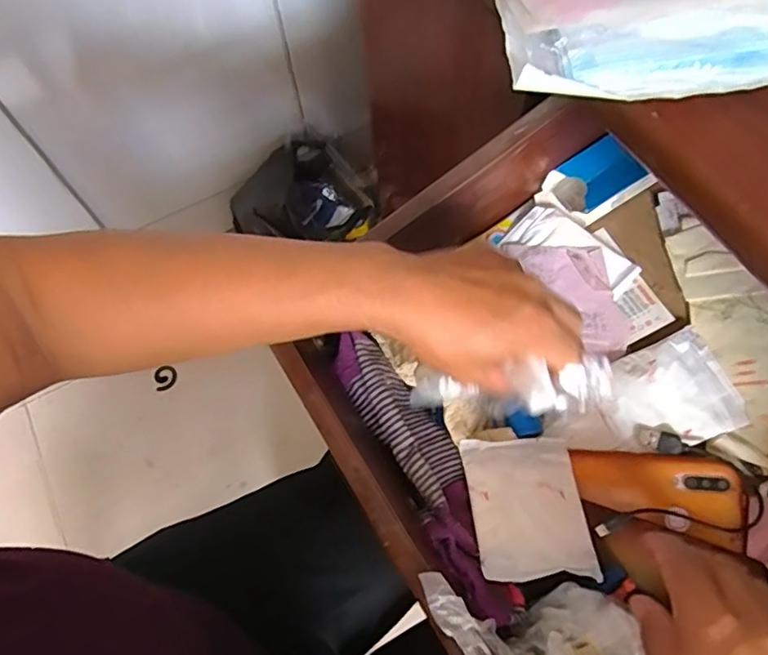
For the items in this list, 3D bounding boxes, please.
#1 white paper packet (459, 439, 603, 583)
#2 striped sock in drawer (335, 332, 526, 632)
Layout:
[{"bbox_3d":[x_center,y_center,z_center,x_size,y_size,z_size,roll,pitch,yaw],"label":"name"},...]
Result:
[{"bbox_3d":[0.091,0.113,0.370,0.070,0.007,0.089,-2,51,-2],"label":"white paper packet"},{"bbox_3d":[0.032,0.093,0.377,0.041,0.033,0.191,-28,67,-10],"label":"striped sock in drawer"}]

